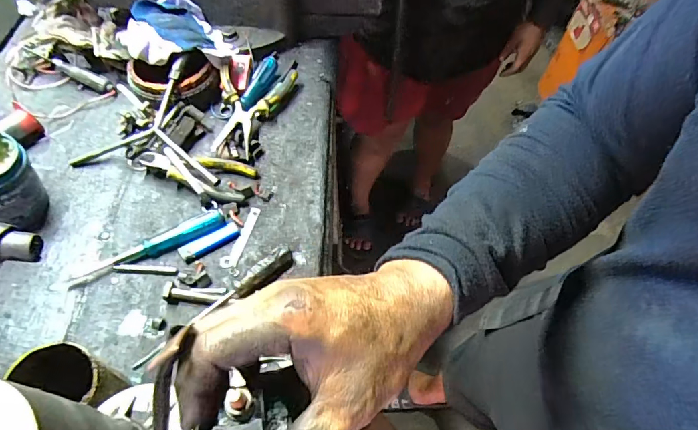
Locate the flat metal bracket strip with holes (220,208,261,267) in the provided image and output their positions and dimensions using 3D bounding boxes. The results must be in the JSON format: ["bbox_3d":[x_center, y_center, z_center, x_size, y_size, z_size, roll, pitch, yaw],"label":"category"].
[{"bbox_3d":[-0.146,0.029,0.577,0.019,0.008,0.095,15,58,9],"label":"flat metal bracket strip with holes"}]

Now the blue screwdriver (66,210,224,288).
[{"bbox_3d":[-0.256,0.043,0.541,0.195,0.017,0.023,-27,62,-17],"label":"blue screwdriver"}]

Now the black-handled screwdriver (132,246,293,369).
[{"bbox_3d":[-0.155,0.110,0.507,0.211,0.019,0.025,-37,65,-22],"label":"black-handled screwdriver"}]

